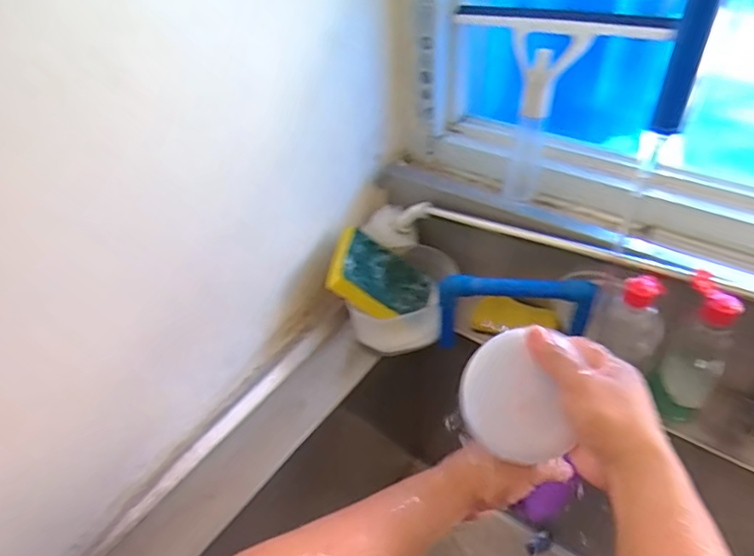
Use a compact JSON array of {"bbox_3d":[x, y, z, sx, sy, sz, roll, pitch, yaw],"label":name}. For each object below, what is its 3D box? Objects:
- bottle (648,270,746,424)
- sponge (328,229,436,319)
[{"bbox_3d":[0.331,0.078,0.546,0.047,0.162,0.059,8,43,13],"label":"bottle"},{"bbox_3d":[0.008,0.005,0.680,0.142,0.029,0.092,34,52,-21],"label":"sponge"}]

